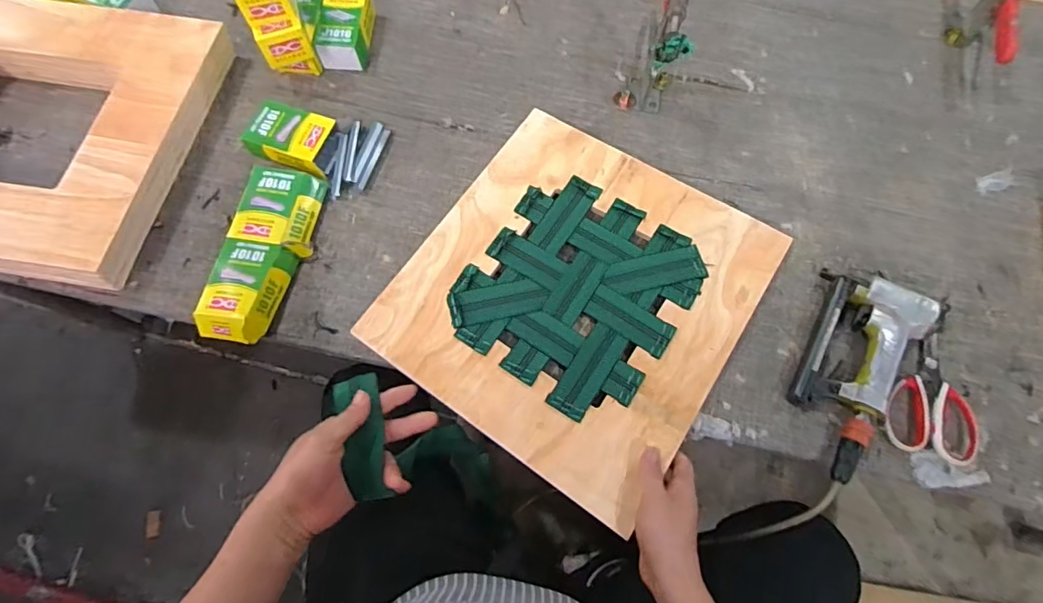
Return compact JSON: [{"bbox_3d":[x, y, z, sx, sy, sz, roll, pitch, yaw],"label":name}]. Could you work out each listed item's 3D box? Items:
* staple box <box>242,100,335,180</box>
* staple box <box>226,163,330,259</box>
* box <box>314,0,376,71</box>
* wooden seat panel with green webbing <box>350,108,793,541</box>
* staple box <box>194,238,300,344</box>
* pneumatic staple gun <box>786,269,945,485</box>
[{"bbox_3d":[-0.323,-0.231,0.746,0.126,0.033,0.085,18,71,6],"label":"staple box"},{"bbox_3d":[-0.328,-0.122,0.707,0.106,0.032,0.119,4,70,1],"label":"staple box"},{"bbox_3d":[-0.269,-0.420,0.803,0.066,0.053,0.129,4,70,1],"label":"box"},{"bbox_3d":[0.074,-0.015,0.670,0.401,0.011,0.422,34,73,11],"label":"wooden seat panel with green webbing"},{"bbox_3d":[-0.350,-0.012,0.663,0.095,0.035,0.128,9,70,3],"label":"staple box"},{"bbox_3d":[0.394,0.080,0.632,0.123,0.041,0.253,31,73,10],"label":"pneumatic staple gun"}]

